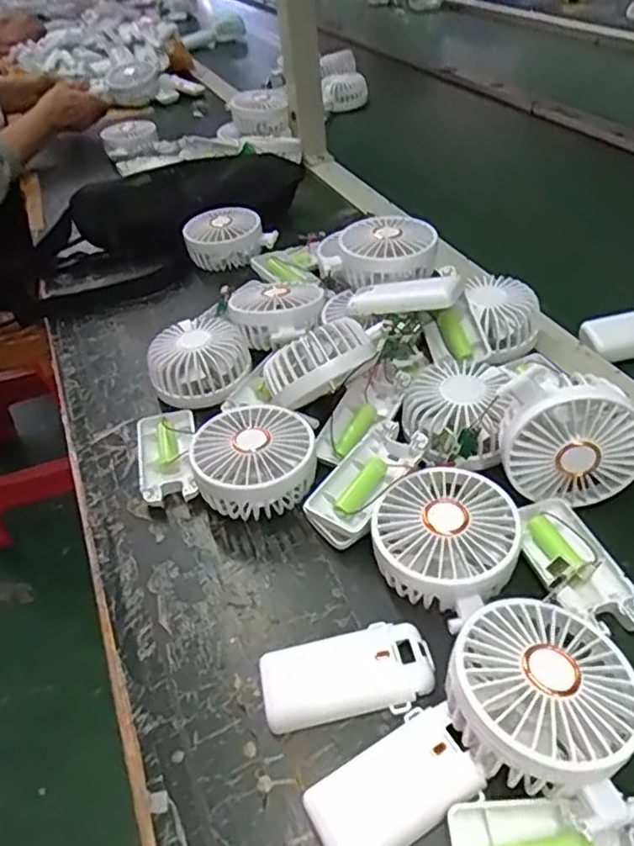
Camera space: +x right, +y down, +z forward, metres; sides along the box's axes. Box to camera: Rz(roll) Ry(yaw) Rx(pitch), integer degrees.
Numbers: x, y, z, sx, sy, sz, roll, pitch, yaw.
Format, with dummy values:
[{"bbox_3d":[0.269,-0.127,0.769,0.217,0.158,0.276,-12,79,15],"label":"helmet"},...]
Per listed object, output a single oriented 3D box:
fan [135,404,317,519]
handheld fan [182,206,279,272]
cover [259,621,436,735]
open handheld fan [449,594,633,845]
[{"bbox_3d":[-0.078,0.020,0.463,0.153,0.048,0.080,16,48,25],"label":"fan"},{"bbox_3d":[-0.103,-0.208,0.727,0.090,0.040,0.083,26,52,32],"label":"handheld fan"},{"bbox_3d":[0.016,0.139,0.355,0.093,0.019,0.046,-9,42,-1],"label":"cover"},{"bbox_3d":[0.119,0.150,0.298,0.114,0.054,0.134,-1,42,7],"label":"open handheld fan"}]

